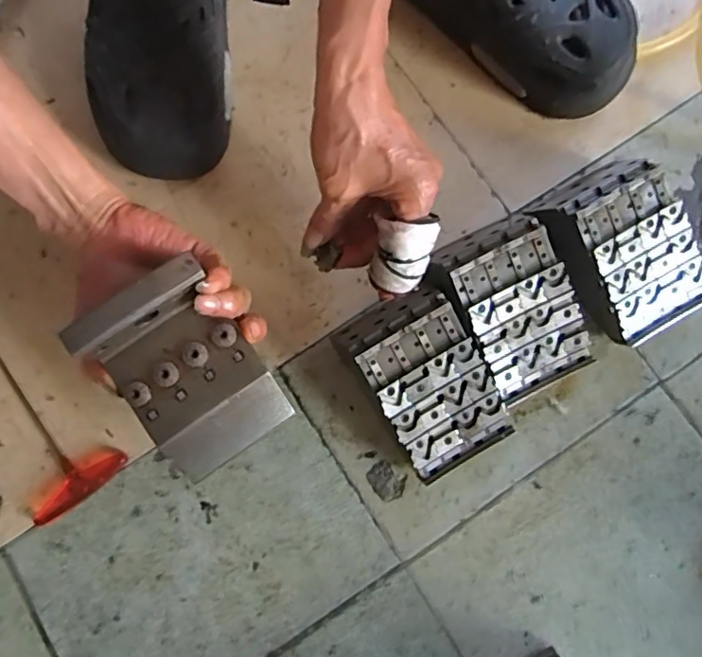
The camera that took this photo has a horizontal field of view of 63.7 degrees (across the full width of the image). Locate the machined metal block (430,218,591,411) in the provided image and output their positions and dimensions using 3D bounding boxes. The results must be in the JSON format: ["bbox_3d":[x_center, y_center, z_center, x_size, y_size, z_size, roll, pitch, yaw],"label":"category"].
[{"bbox_3d":[0.126,-0.018,0.431,0.086,0.063,0.129,-27,80,-5],"label":"machined metal block"}]

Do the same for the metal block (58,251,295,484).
[{"bbox_3d":[-0.104,0.029,0.359,0.084,0.066,0.113,-34,81,-6],"label":"metal block"}]

